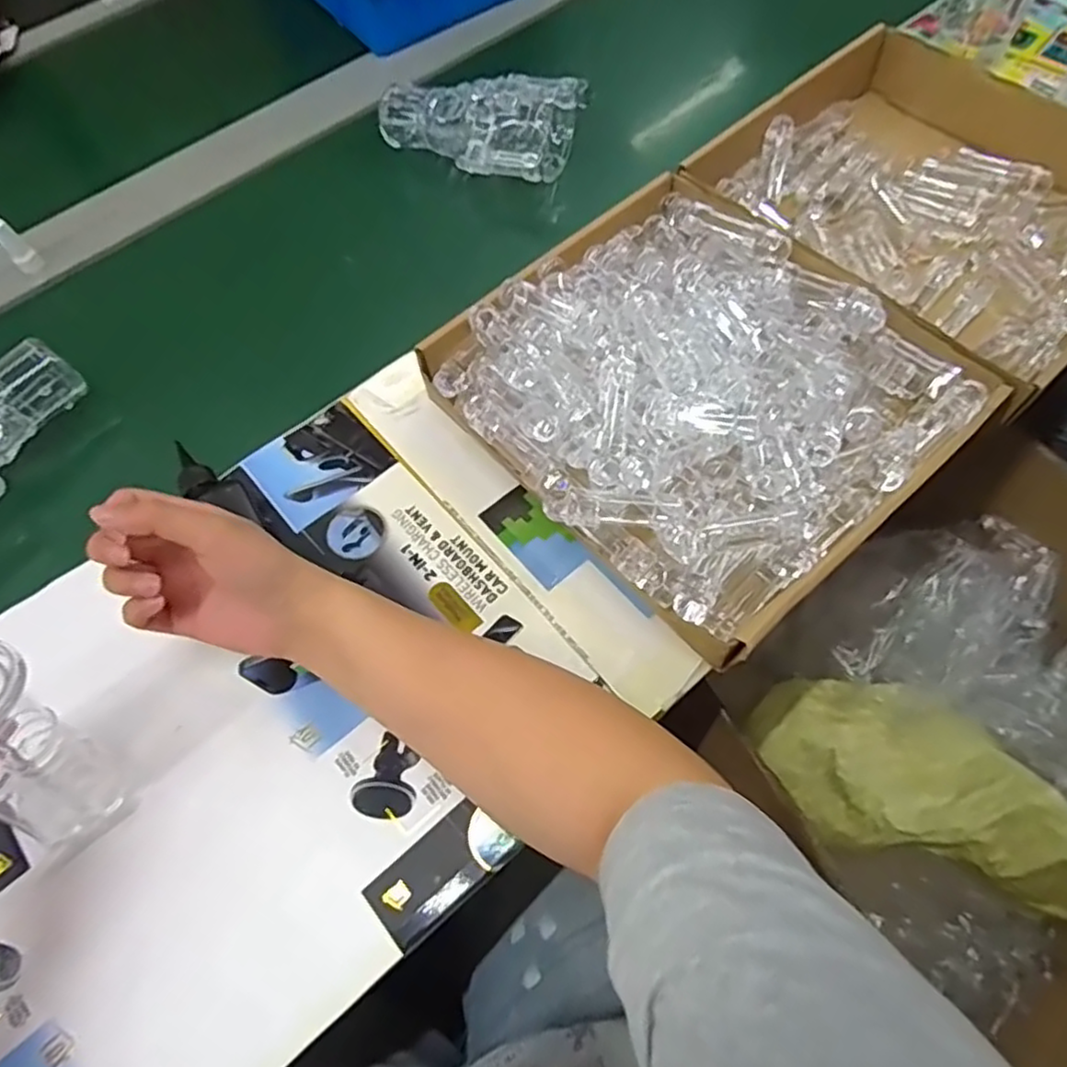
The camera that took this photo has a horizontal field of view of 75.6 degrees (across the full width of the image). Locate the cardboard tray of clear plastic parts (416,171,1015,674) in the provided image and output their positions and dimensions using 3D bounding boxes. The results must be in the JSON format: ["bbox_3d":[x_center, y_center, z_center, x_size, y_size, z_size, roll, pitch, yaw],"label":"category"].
[{"bbox_3d":[0.114,-0.105,0.478,0.278,0.084,0.299,-40,67,-15],"label":"cardboard tray of clear plastic parts"}]

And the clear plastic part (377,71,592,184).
[{"bbox_3d":[-0.054,-0.385,0.647,0.185,0.065,0.107,15,65,11],"label":"clear plastic part"}]

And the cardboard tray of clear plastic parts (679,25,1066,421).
[{"bbox_3d":[0.338,-0.278,0.566,0.309,0.060,0.315,-42,68,-16],"label":"cardboard tray of clear plastic parts"}]

